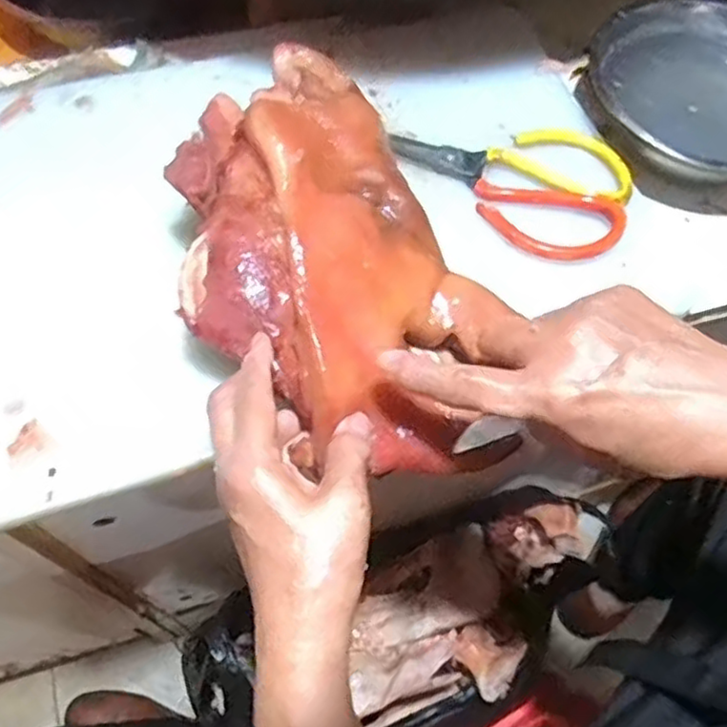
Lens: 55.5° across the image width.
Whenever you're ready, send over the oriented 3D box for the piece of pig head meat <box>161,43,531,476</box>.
[{"bbox_3d":[-0.026,-0.068,0.397,0.157,0.065,0.273,-28,68,-16],"label":"piece of pig head meat"}]

